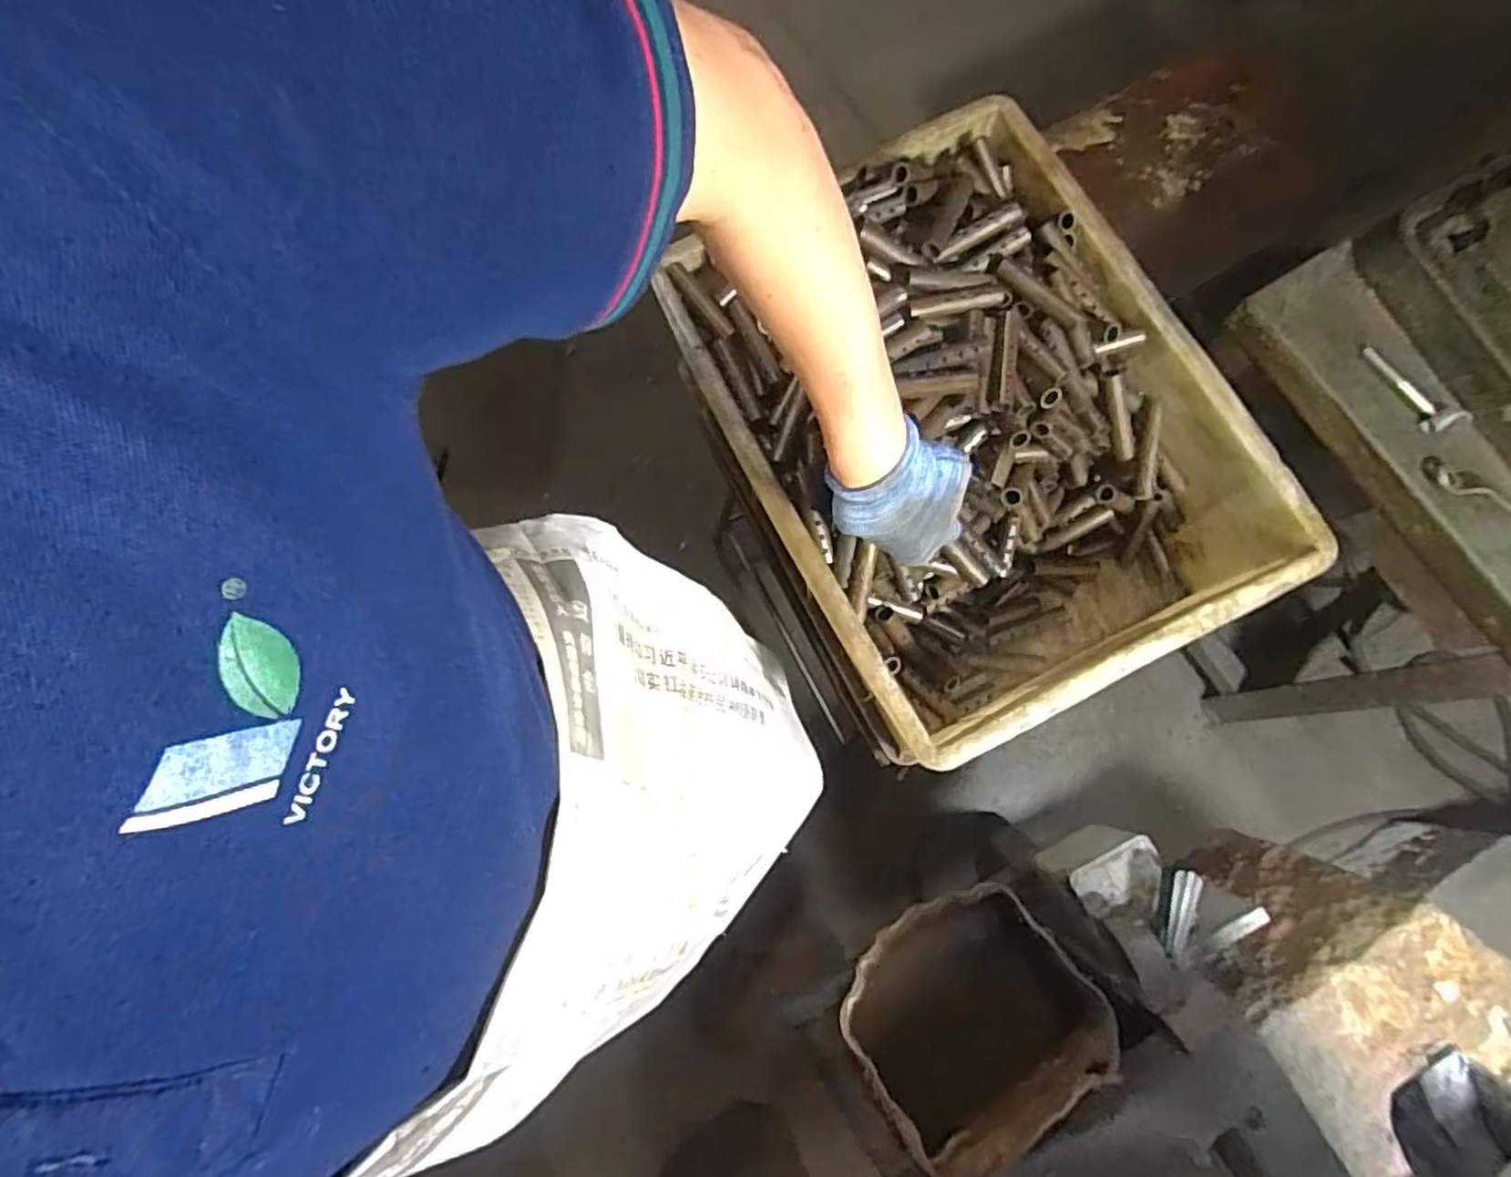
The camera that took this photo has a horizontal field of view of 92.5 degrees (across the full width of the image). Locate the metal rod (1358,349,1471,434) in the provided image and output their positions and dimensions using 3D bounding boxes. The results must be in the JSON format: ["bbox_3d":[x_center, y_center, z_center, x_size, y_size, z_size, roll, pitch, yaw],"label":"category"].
[{"bbox_3d":[0.665,-0.200,0.740,0.115,0.014,0.032,43,82,9],"label":"metal rod"}]

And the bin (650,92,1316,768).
[{"bbox_3d":[0.166,-0.129,0.621,0.351,0.173,0.451,-27,79,-4],"label":"bin"}]

